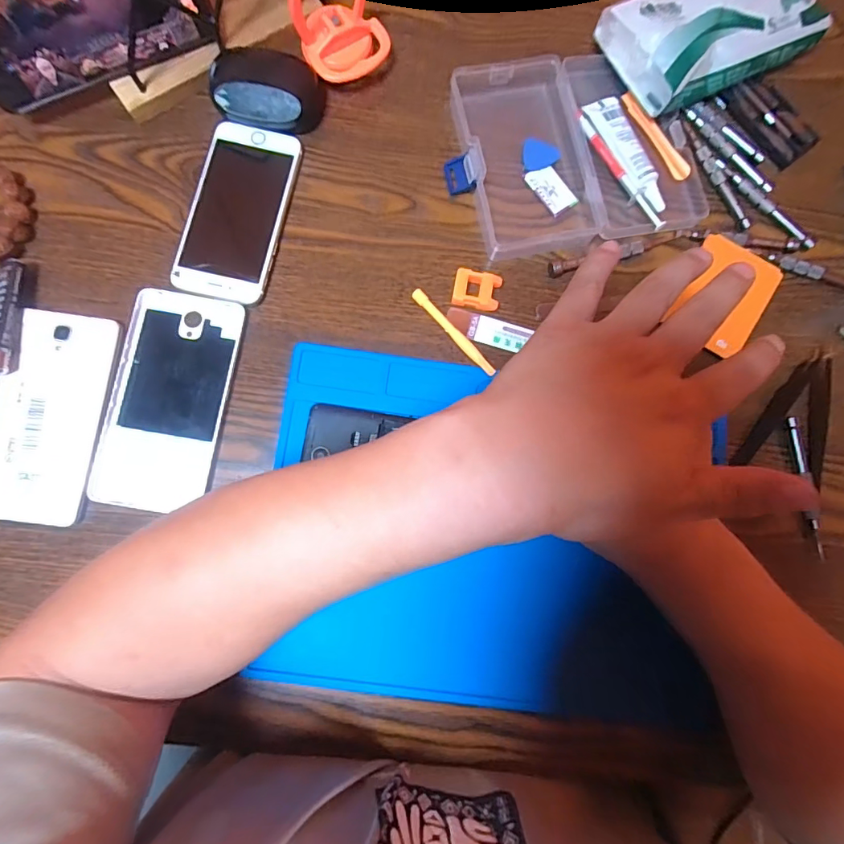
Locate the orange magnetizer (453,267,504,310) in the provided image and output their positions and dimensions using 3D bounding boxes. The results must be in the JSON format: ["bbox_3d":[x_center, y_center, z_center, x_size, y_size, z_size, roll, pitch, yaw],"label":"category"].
[{"bbox_3d":[0.041,-0.097,0.351,0.034,0.013,0.026,9,82,-2],"label":"orange magnetizer"}]

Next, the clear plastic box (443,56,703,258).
[{"bbox_3d":[0.120,-0.212,0.366,0.175,0.021,0.151,-12,83,-5],"label":"clear plastic box"}]

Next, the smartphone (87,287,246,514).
[{"bbox_3d":[-0.176,-0.016,0.332,0.075,0.007,0.151,9,82,-2],"label":"smartphone"}]

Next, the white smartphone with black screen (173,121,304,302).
[{"bbox_3d":[-0.136,-0.156,0.351,0.066,0.011,0.135,12,82,-1],"label":"white smartphone with black screen"}]

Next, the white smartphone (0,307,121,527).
[{"bbox_3d":[-0.253,-0.005,0.322,0.068,0.014,0.142,8,82,-2],"label":"white smartphone"}]

